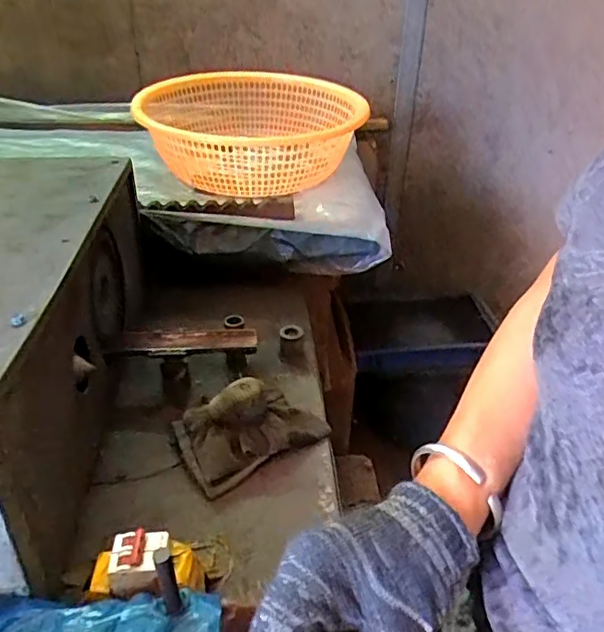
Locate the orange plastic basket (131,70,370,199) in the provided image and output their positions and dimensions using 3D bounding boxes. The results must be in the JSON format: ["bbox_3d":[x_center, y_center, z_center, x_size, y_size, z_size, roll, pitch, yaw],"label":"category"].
[{"bbox_3d":[-0.100,-0.349,1.066,0.379,0.131,0.425,-9,35,-17],"label":"orange plastic basket"}]

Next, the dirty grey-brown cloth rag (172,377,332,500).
[{"bbox_3d":[-0.062,0.113,0.652,0.161,0.070,0.101,-23,40,-33],"label":"dirty grey-brown cloth rag"}]

